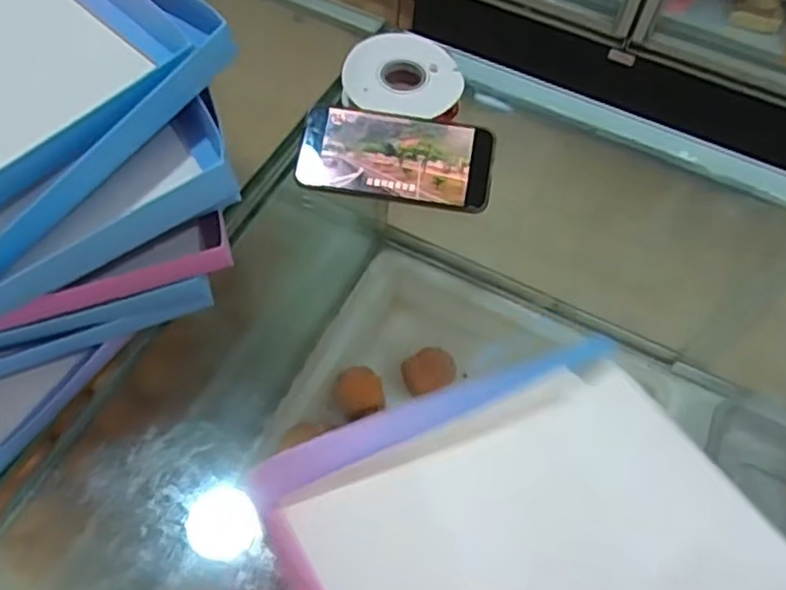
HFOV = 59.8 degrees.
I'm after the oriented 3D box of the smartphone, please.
[{"bbox_3d":[0.003,-0.117,0.576,0.159,0.010,0.079,8,76,2],"label":"smartphone"}]

